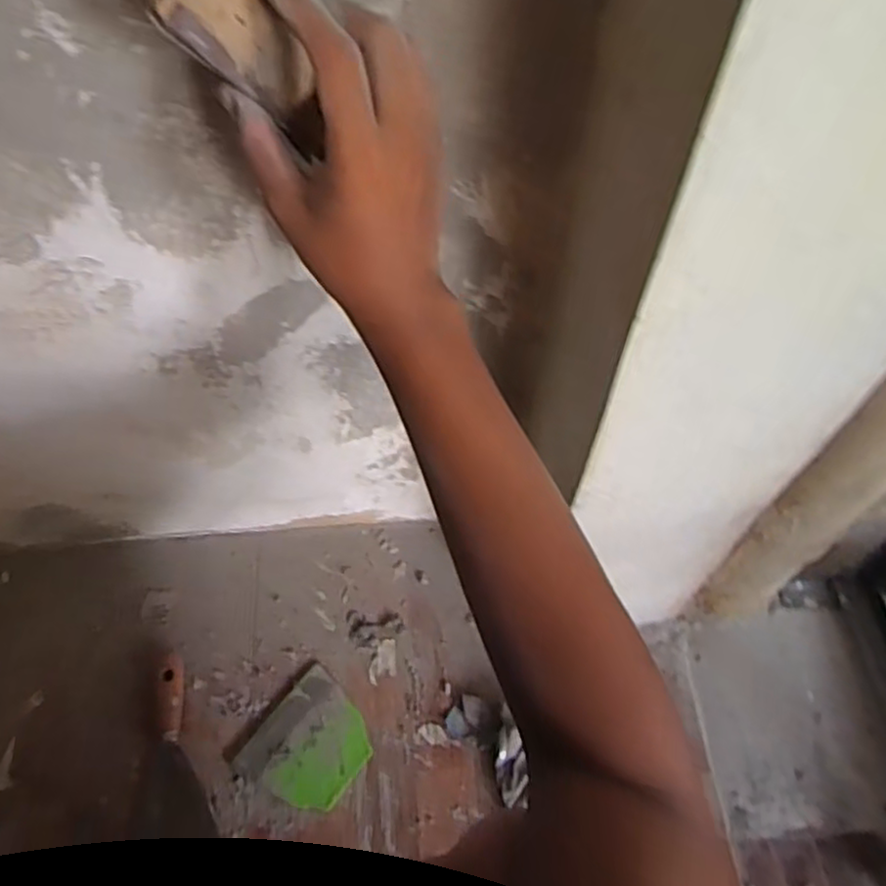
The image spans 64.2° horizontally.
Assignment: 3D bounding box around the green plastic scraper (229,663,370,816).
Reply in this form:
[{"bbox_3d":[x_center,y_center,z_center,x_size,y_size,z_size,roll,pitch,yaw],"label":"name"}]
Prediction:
[{"bbox_3d":[-0.134,0.311,0.727,0.105,0.009,0.119,33,64,18],"label":"green plastic scraper"}]

